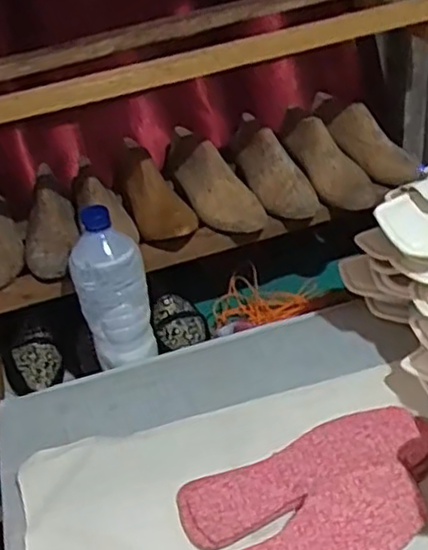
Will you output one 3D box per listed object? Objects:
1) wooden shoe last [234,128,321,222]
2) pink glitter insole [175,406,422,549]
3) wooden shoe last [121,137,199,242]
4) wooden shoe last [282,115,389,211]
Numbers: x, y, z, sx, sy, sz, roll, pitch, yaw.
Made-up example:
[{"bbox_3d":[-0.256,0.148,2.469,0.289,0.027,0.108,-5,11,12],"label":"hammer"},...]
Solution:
[{"bbox_3d":[0.082,-0.142,0.981,0.070,0.075,0.180,-19,51,-17],"label":"wooden shoe last"},{"bbox_3d":[0.084,0.182,0.663,0.240,0.016,0.078,-17,38,-12],"label":"pink glitter insole"},{"bbox_3d":[-0.084,-0.116,0.978,0.077,0.069,0.224,-17,36,-11],"label":"wooden shoe last"},{"bbox_3d":[0.159,-0.158,0.977,0.078,0.059,0.189,-21,54,-19],"label":"wooden shoe last"}]

